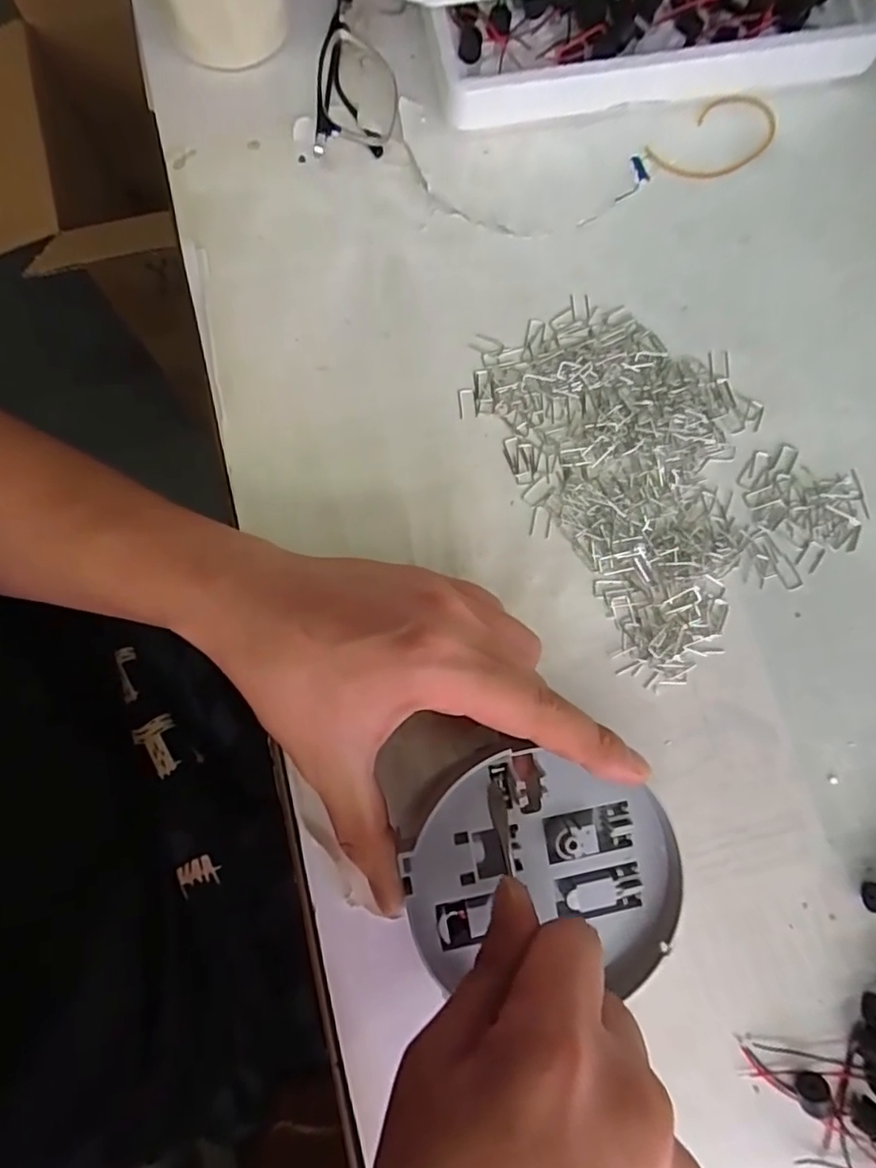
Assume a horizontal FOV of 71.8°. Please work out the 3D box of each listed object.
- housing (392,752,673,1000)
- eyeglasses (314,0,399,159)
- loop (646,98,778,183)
[{"bbox_3d":[0.042,0.108,0.228,0.102,0.028,0.083,6,78,0],"label":"housing"},{"bbox_3d":[-0.042,-0.283,0.313,0.040,0.027,0.145,-1,78,-1],"label":"eyeglasses"},{"bbox_3d":[0.152,-0.238,0.326,0.074,0.006,0.038,-35,81,-7],"label":"loop"}]

